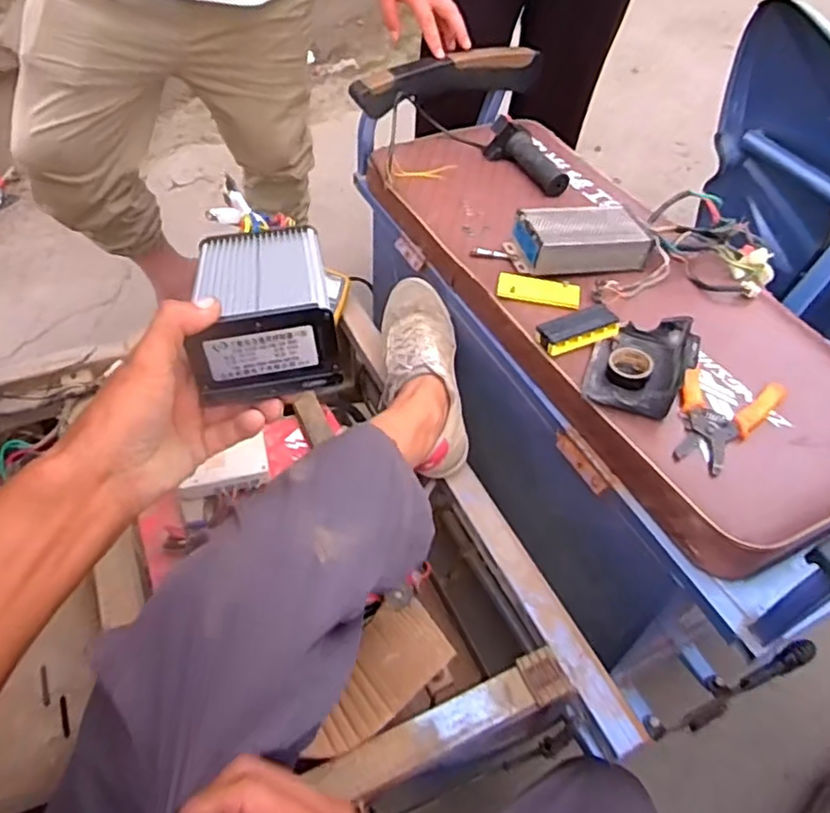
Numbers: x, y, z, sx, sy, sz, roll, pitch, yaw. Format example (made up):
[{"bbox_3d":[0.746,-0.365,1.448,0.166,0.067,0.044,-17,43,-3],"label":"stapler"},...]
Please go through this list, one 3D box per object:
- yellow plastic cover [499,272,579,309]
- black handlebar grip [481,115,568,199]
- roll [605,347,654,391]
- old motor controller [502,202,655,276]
[{"bbox_3d":[0.146,-0.138,0.758,0.096,0.005,0.044,12,54,5],"label":"yellow plastic cover"},{"bbox_3d":[0.158,-0.363,0.934,0.039,0.046,0.157,-28,60,-22],"label":"black handlebar grip"},{"bbox_3d":[0.223,-0.040,0.665,0.043,0.017,0.051,17,54,9],"label":"roll"},{"bbox_3d":[0.202,-0.207,0.792,0.165,0.045,0.092,-10,55,-11],"label":"old motor controller"}]

